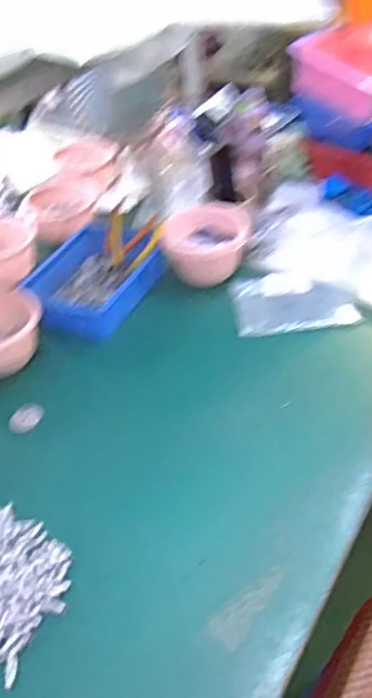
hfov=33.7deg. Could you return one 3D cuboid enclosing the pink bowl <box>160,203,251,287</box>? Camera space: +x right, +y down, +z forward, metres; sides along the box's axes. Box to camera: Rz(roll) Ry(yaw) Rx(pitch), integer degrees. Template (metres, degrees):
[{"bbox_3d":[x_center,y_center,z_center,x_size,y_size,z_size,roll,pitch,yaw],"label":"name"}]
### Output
[{"bbox_3d":[0.031,-0.196,1.109,0.144,0.082,0.144,-2,41,2],"label":"pink bowl"}]

